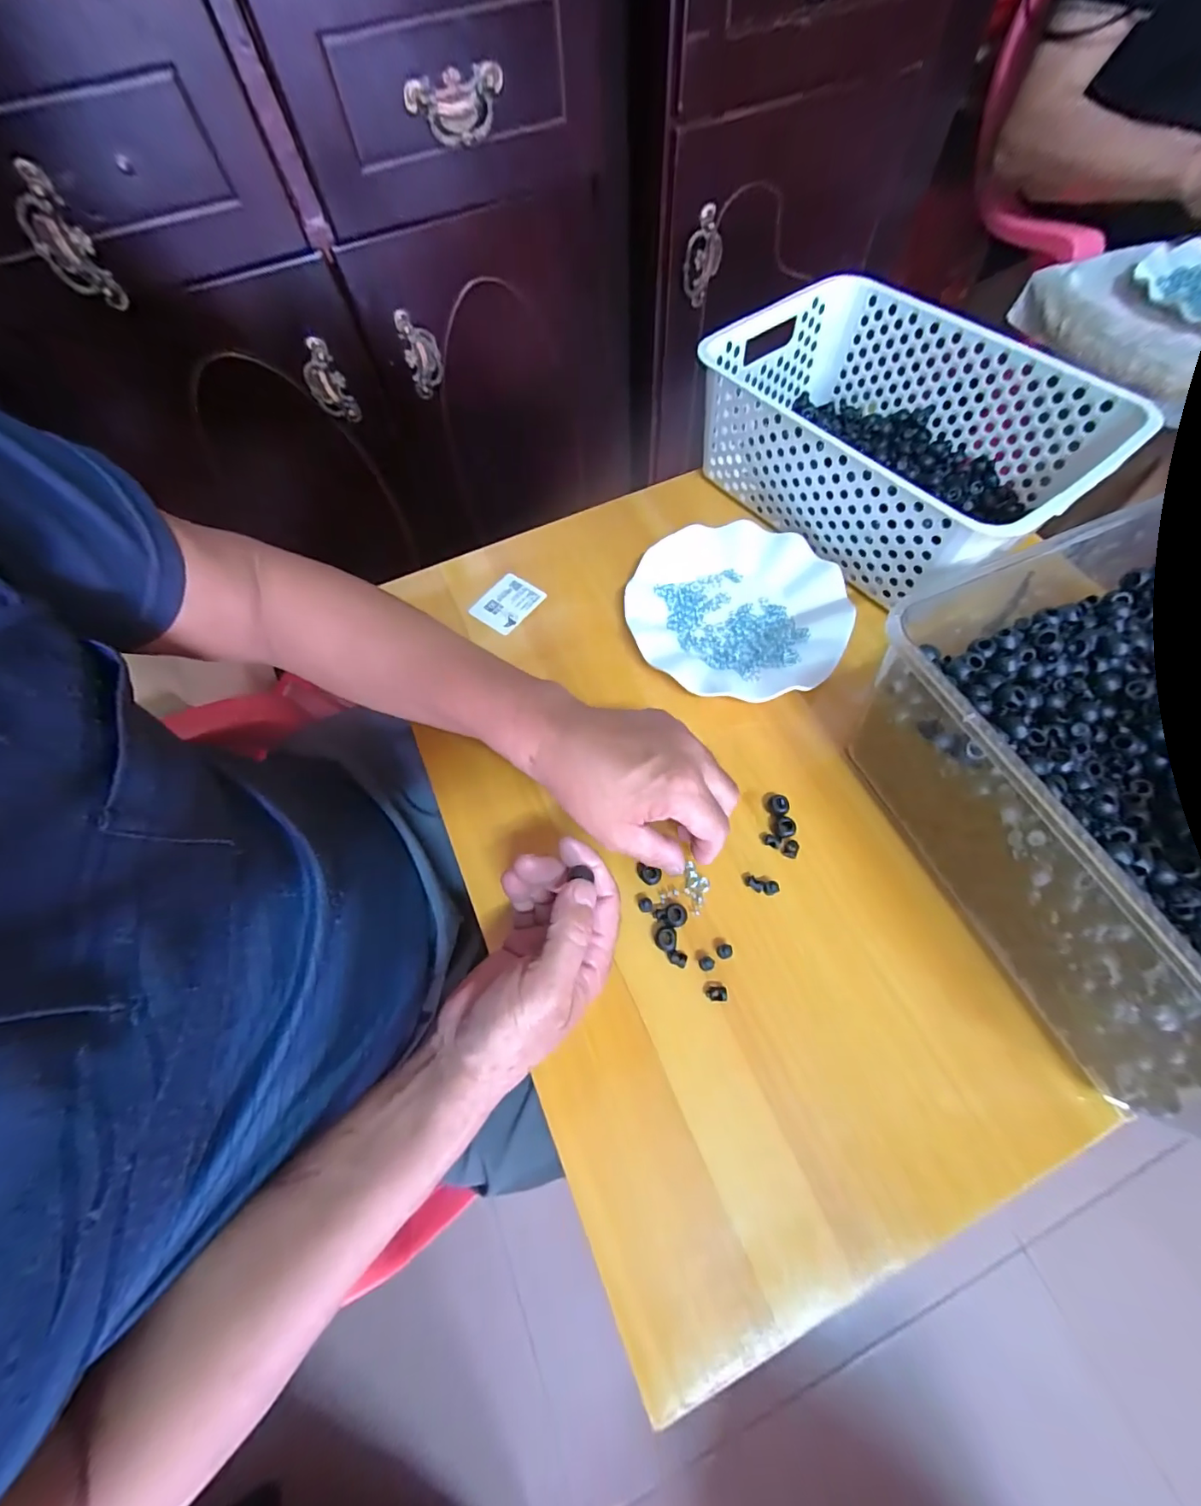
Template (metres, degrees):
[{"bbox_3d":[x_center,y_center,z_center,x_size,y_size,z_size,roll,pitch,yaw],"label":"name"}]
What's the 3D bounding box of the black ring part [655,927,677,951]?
[{"bbox_3d":[0.043,0.123,0.337,0.014,0.010,0.015,-1,64,2],"label":"black ring part"}]

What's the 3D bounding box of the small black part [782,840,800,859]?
[{"bbox_3d":[0.135,0.068,0.358,0.010,0.004,0.012,23,68,13],"label":"small black part"}]

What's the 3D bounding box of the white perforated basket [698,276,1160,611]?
[{"bbox_3d":[0.251,-0.279,0.454,0.209,0.100,0.309,-37,68,-14],"label":"white perforated basket"}]

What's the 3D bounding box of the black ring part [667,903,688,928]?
[{"bbox_3d":[0.052,0.109,0.342,0.014,0.007,0.014,-1,64,2],"label":"black ring part"}]

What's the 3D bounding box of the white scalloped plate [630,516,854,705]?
[{"bbox_3d":[0.118,-0.124,0.442,0.179,0.019,0.183,-1,64,2],"label":"white scalloped plate"}]

